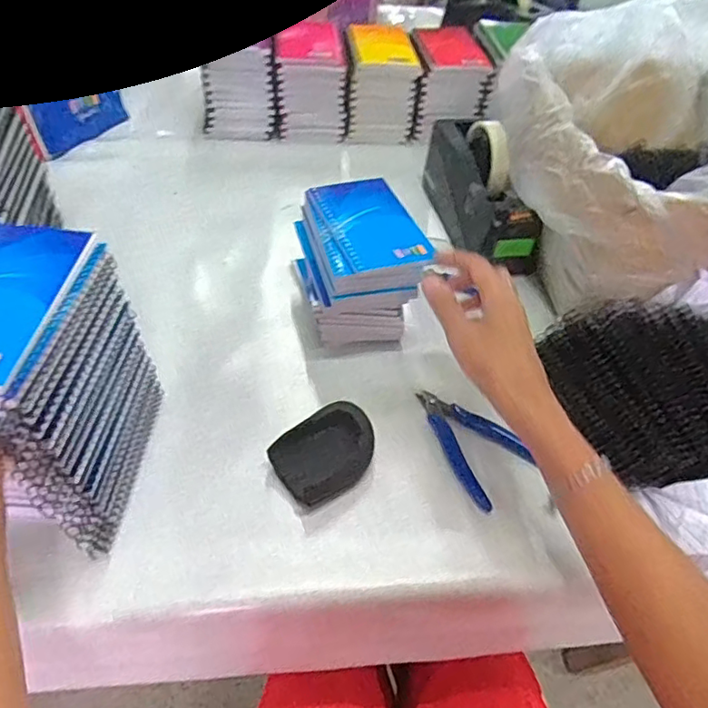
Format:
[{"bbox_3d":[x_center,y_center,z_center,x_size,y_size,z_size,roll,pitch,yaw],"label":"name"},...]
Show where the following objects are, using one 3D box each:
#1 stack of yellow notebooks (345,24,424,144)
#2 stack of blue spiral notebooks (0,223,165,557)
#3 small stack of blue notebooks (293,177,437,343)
[{"bbox_3d":[0.036,-0.378,0.812,0.099,0.110,0.107,-1,50,-5],"label":"stack of yellow notebooks"},{"bbox_3d":[-0.213,0.028,0.392,0.094,0.174,0.140,6,49,1],"label":"stack of blue spiral notebooks"},{"bbox_3d":[0.004,-0.085,0.552,0.103,0.099,0.128,-9,51,-12],"label":"small stack of blue notebooks"}]

